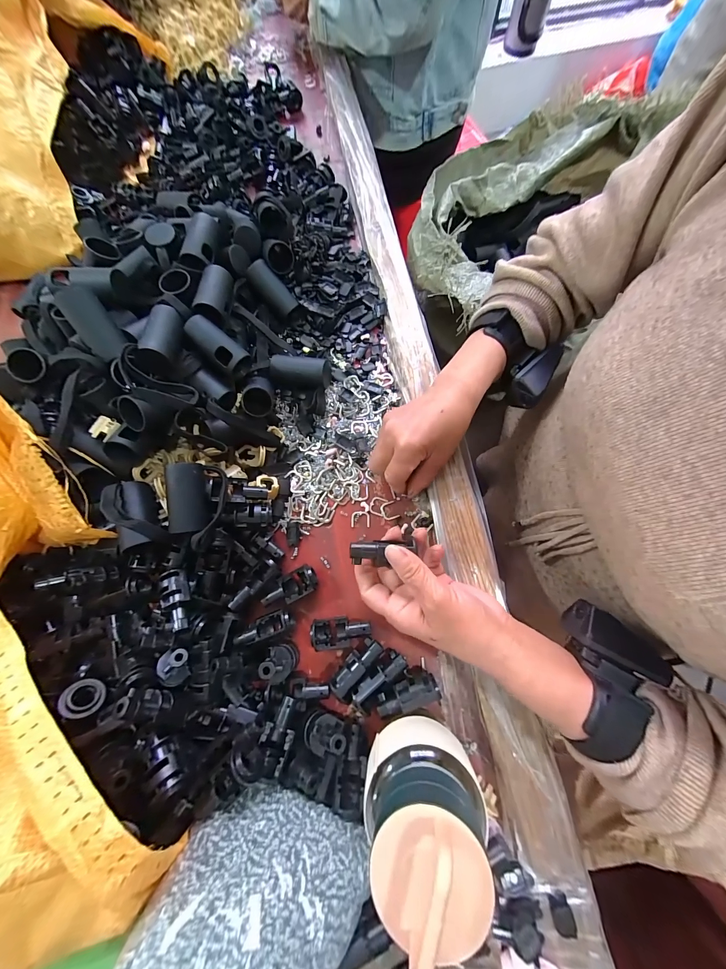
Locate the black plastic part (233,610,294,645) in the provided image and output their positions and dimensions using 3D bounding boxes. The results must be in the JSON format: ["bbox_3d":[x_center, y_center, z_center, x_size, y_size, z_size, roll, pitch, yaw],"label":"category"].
[{"bbox_3d":[-0.091,0.130,0.285,0.052,0.020,0.019,-20,73,-6],"label":"black plastic part"}]

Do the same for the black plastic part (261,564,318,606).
[{"bbox_3d":[-0.068,0.098,0.295,0.052,0.015,0.025,-29,74,-8],"label":"black plastic part"}]

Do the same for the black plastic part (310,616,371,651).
[{"bbox_3d":[-0.020,0.134,0.284,0.053,0.015,0.025,-5,72,-1],"label":"black plastic part"}]

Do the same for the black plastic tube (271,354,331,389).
[{"bbox_3d":[-0.070,-0.122,0.348,0.063,0.034,0.031,3,72,2],"label":"black plastic tube"}]

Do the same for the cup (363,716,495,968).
[{"bbox_3d":[0.037,0.198,0.187,0.068,0.115,0.063,0,72,1],"label":"cup"}]

